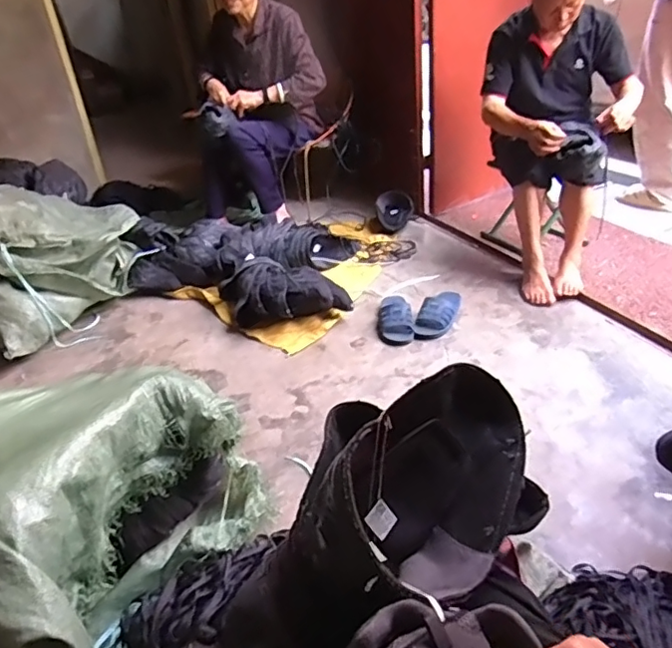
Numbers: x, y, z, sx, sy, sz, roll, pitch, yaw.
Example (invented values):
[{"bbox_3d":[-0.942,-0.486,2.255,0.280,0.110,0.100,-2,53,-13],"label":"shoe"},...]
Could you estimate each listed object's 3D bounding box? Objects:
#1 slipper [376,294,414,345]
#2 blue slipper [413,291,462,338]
[{"bbox_3d":[0.170,-0.030,1.637,0.097,0.064,0.228,-4,32,4],"label":"slipper"},{"bbox_3d":[0.294,-0.038,1.610,0.099,0.064,0.212,8,35,22],"label":"blue slipper"}]

